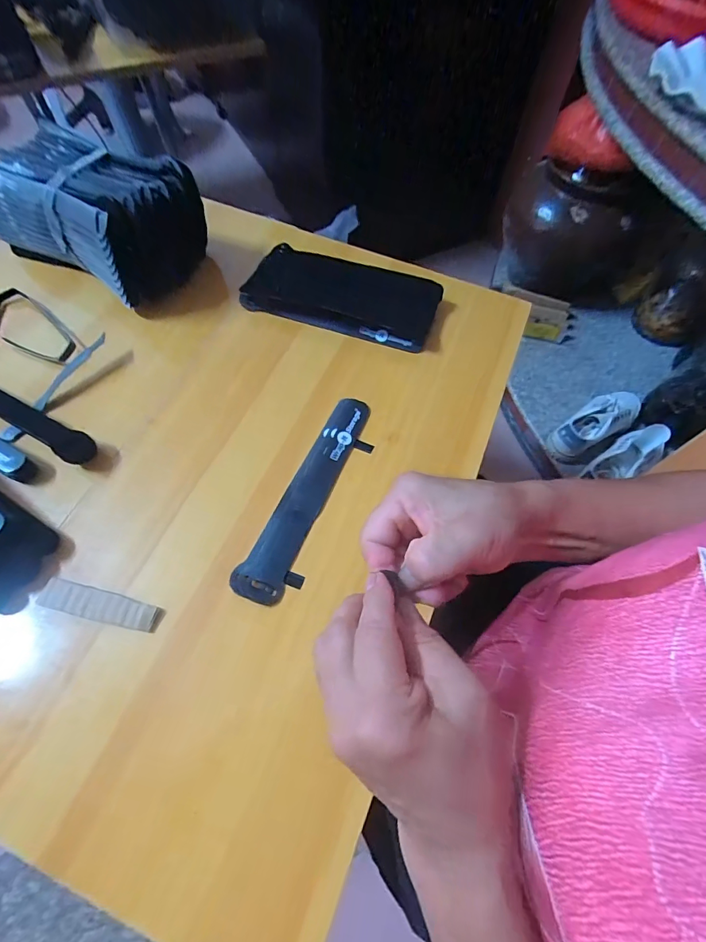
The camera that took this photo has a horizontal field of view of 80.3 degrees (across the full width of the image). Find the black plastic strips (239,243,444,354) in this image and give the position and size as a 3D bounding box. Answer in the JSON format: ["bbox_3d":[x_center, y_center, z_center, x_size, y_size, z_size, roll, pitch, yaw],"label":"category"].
[{"bbox_3d":[-0.010,-0.195,0.463,0.201,0.025,0.090,16,64,6],"label":"black plastic strips"}]

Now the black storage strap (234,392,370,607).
[{"bbox_3d":[-0.032,0.018,0.355,0.045,0.007,0.195,24,65,9],"label":"black storage strap"}]

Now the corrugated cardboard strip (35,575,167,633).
[{"bbox_3d":[-0.186,0.099,0.309,0.091,0.004,0.021,14,64,4],"label":"corrugated cardboard strip"}]

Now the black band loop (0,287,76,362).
[{"bbox_3d":[-0.331,-0.144,0.426,0.117,0.014,0.057,34,67,14],"label":"black band loop"}]

